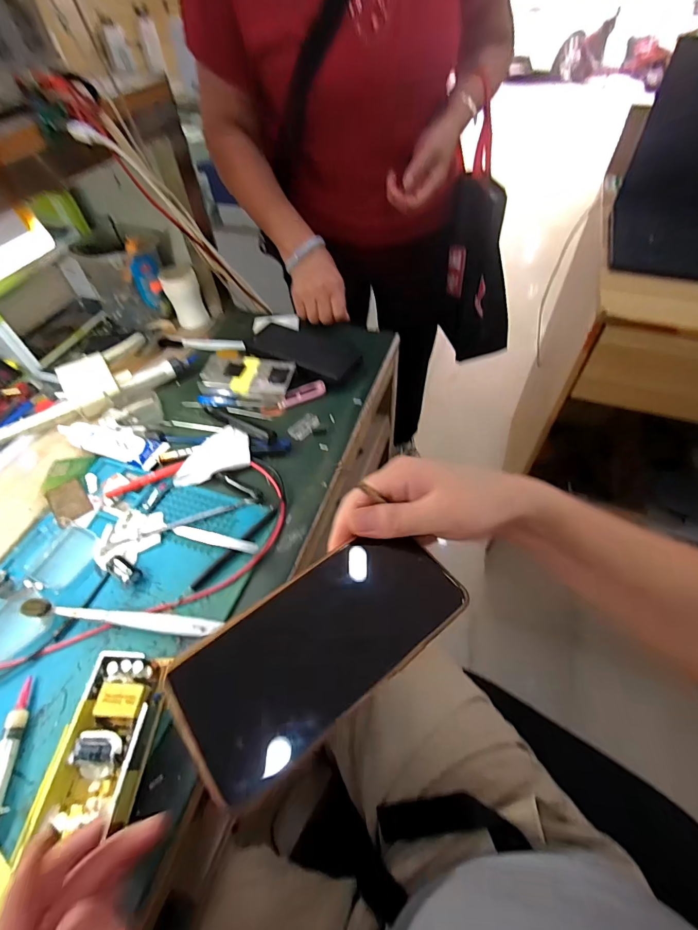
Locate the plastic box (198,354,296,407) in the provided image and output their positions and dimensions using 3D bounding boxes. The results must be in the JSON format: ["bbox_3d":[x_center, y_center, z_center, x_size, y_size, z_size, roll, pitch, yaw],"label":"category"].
[{"bbox_3d":[-0.142,-0.118,0.569,0.127,0.037,0.077,13,62,12],"label":"plastic box"}]

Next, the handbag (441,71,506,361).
[{"bbox_3d":[0.257,-0.373,0.773,0.089,0.312,0.160,-13,53,-7],"label":"handbag"}]

